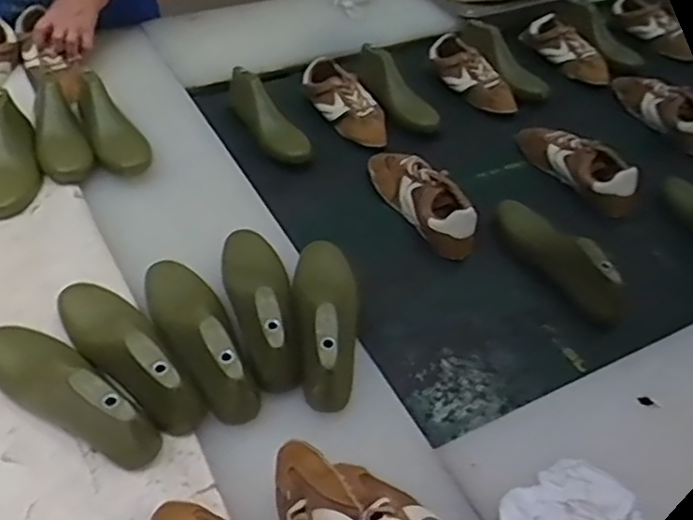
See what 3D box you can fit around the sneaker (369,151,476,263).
[{"bbox_3d":[0.126,-0.105,1.086,0.080,0.071,0.240,-23,52,-25],"label":"sneaker"}]

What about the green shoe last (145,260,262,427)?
[{"bbox_3d":[-0.171,0.075,0.785,0.082,0.088,0.245,-19,50,-22],"label":"green shoe last"}]

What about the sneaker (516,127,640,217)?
[{"bbox_3d":[0.414,-0.181,1.201,0.081,0.090,0.269,-16,49,-22],"label":"sneaker"}]

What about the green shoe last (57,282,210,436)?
[{"bbox_3d":[-0.247,0.086,0.755,0.079,0.075,0.246,-31,55,-30],"label":"green shoe last"}]

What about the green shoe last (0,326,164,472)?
[{"bbox_3d":[-0.296,0.130,0.718,0.234,0.088,0.078,29,50,22],"label":"green shoe last"}]

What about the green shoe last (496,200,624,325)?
[{"bbox_3d":[0.336,-0.017,1.023,0.093,0.086,0.242,-24,53,-28],"label":"green shoe last"}]

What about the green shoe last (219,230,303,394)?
[{"bbox_3d":[-0.104,0.050,0.838,0.081,0.101,0.233,-7,33,-14],"label":"green shoe last"}]

